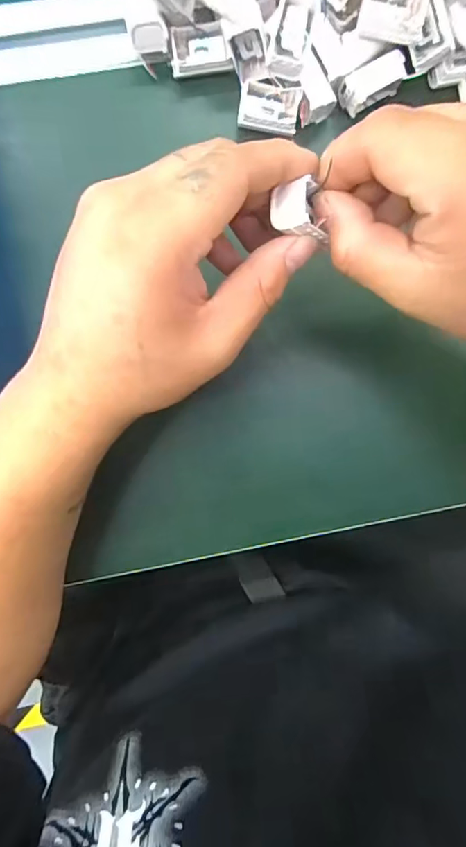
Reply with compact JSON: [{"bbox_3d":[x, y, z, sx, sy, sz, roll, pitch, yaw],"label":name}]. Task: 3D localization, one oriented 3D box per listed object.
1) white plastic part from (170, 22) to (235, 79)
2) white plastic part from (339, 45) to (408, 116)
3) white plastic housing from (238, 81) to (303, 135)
[{"bbox_3d":[-0.018,-0.211,0.271,0.034,0.009,0.023,-11,96,-3],"label":"white plastic part"},{"bbox_3d":[0.080,-0.195,0.277,0.037,0.015,0.020,-23,96,-2],"label":"white plastic part"},{"bbox_3d":[0.021,-0.181,0.276,0.034,0.010,0.022,5,95,-5],"label":"white plastic housing"}]

